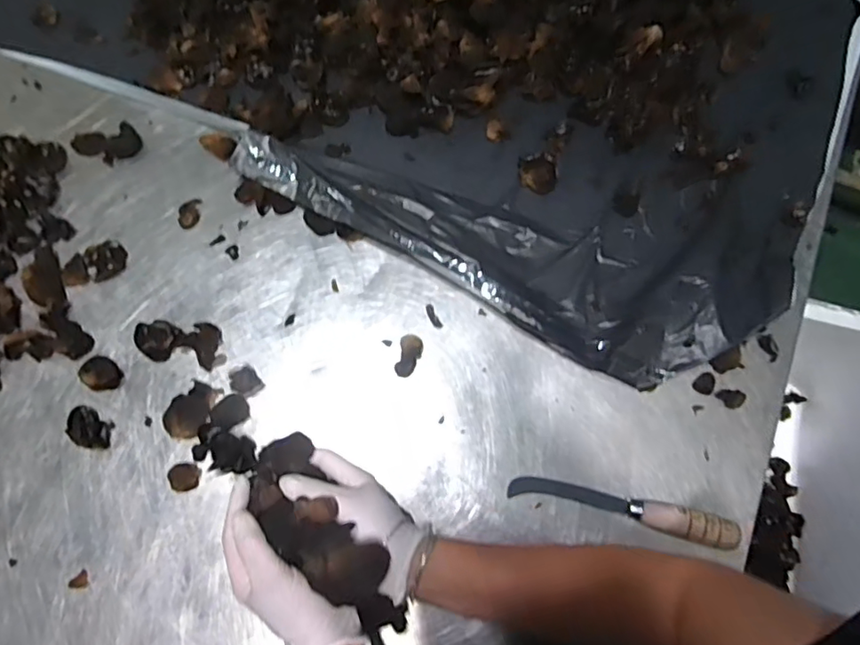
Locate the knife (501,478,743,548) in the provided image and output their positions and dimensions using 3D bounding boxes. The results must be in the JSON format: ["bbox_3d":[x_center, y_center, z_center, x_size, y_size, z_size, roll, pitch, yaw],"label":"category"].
[{"bbox_3d":[0.172,0.168,0.523,0.197,0.031,0.027,12,75,3],"label":"knife"}]

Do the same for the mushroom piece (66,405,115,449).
[{"bbox_3d":[-0.320,0.099,0.547,0.037,0.017,0.035,12,75,3],"label":"mushroom piece"}]

